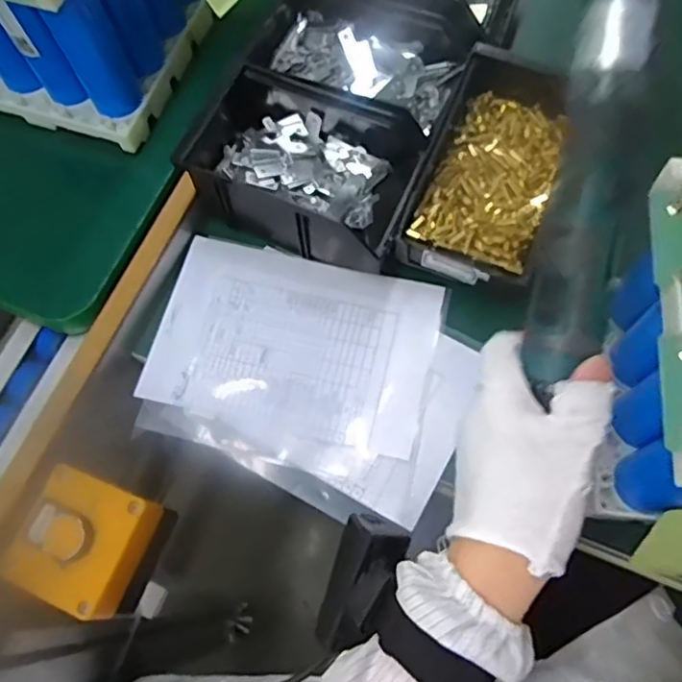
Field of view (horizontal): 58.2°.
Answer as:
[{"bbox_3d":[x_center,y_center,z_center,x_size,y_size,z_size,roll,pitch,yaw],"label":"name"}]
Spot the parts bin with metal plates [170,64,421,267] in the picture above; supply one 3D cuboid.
[{"bbox_3d":[-0.029,-0.141,0.498,0.174,0.072,0.115,21,71,11],"label":"parts bin with metal plates"}]

